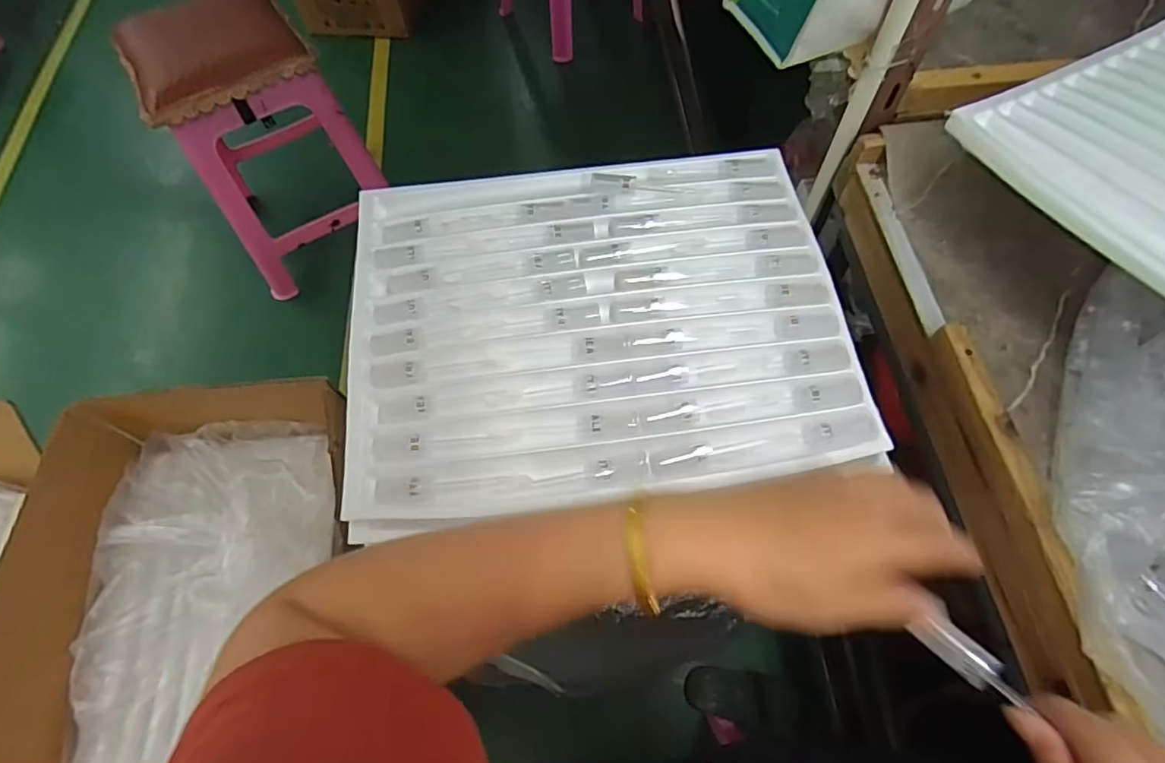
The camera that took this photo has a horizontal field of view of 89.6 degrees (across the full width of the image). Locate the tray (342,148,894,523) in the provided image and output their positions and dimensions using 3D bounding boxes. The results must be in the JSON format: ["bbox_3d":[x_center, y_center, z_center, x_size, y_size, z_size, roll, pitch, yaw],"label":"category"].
[{"bbox_3d":[0.012,-0.058,0.479,0.389,0.026,0.302,-8,63,-1],"label":"tray"}]

